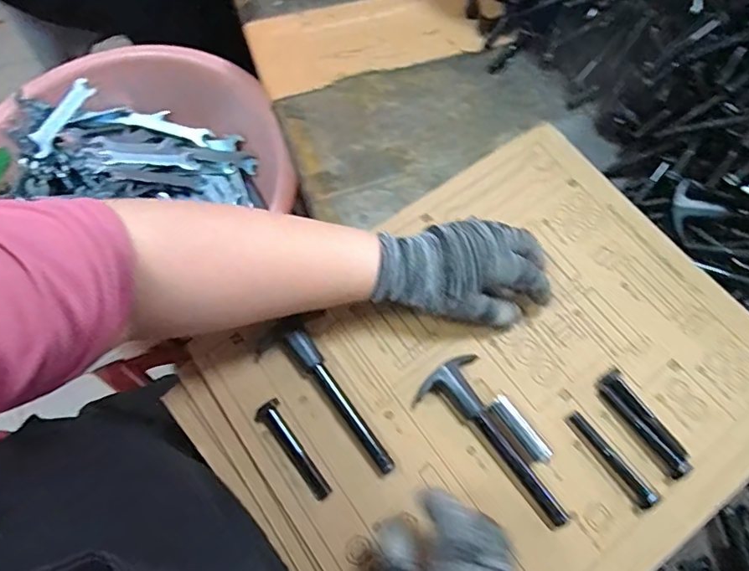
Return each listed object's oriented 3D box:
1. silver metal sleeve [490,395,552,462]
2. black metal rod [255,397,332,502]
[{"bbox_3d":[0.103,0.103,0.354,0.013,0.013,0.051,-35,71,-17],"label":"silver metal sleeve"},{"bbox_3d":[-0.055,0.113,0.341,0.017,0.014,0.074,-36,71,-17],"label":"black metal rod"}]

